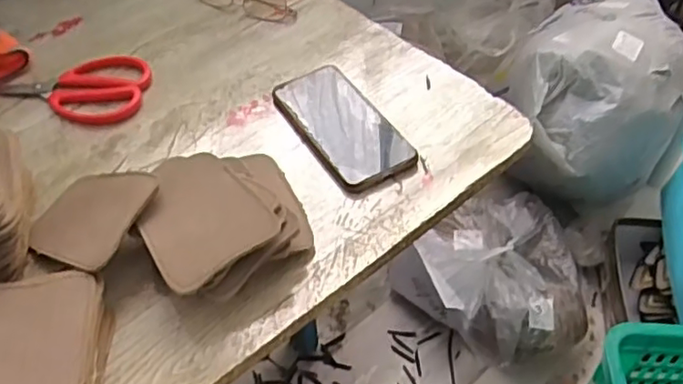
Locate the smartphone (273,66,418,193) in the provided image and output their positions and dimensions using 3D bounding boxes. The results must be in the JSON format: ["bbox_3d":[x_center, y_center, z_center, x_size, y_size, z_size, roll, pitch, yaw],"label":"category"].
[{"bbox_3d":[-0.003,-0.067,0.590,0.074,0.014,0.168,-27,49,-15],"label":"smartphone"}]

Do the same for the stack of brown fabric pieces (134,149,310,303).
[{"bbox_3d":[-0.094,0.023,0.484,0.125,0.060,0.115,-26,52,-19],"label":"stack of brown fabric pieces"}]

